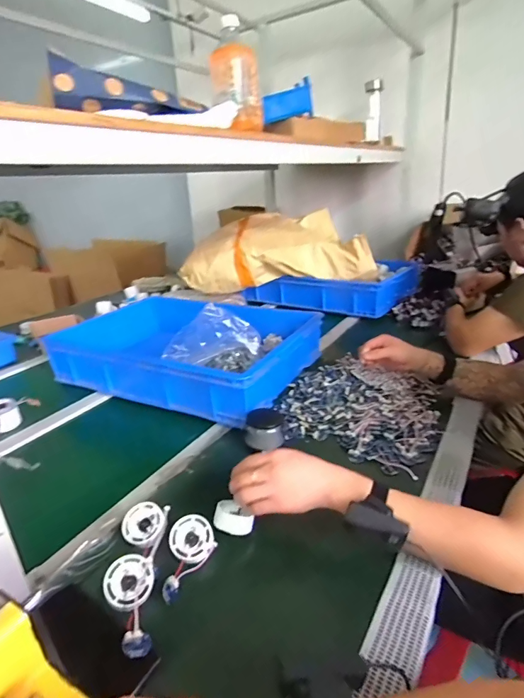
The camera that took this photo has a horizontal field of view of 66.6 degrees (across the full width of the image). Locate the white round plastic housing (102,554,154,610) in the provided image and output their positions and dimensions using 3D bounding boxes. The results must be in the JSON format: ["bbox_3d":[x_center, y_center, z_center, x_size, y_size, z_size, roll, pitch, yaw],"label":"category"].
[{"bbox_3d":[-0.156,0.273,0.469,0.056,0.021,0.056,9,51,-11],"label":"white round plastic housing"}]

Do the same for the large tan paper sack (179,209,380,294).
[{"bbox_3d":[0.068,-0.360,1.494,0.659,0.244,0.276,0,23,4],"label":"large tan paper sack"}]

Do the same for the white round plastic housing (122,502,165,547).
[{"bbox_3d":[-0.164,0.242,0.550,0.057,0.011,0.057,0,52,0],"label":"white round plastic housing"}]

